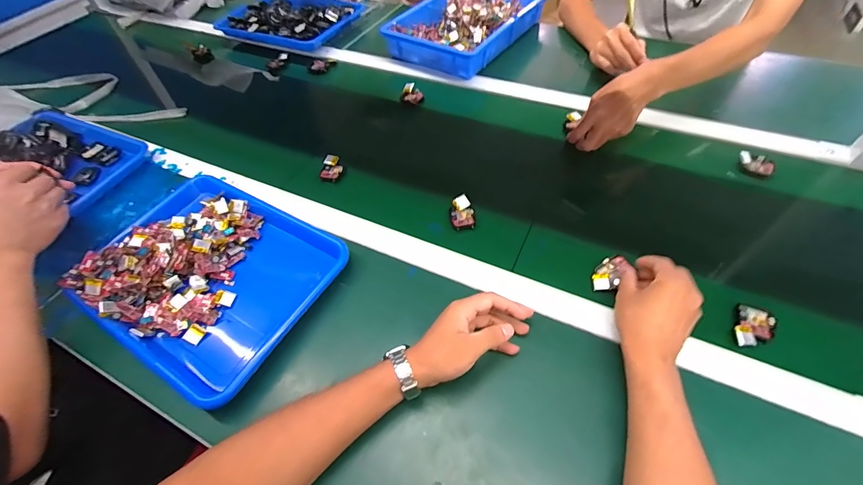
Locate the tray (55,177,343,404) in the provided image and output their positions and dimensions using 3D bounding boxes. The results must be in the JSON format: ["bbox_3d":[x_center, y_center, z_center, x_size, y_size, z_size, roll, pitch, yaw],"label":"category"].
[{"bbox_3d":[-0.300,0.040,0.527,0.327,0.056,0.263,23,59,21],"label":"tray"}]

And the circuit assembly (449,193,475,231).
[{"bbox_3d":[0.047,-0.046,0.580,0.035,0.020,0.057,-9,53,-1],"label":"circuit assembly"}]

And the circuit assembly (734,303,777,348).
[{"bbox_3d":[0.379,0.100,0.448,0.038,0.015,0.069,32,63,26],"label":"circuit assembly"}]

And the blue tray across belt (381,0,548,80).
[{"bbox_3d":[0.086,-0.530,0.902,0.249,0.056,0.376,30,62,25],"label":"blue tray across belt"}]

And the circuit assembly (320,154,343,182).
[{"bbox_3d":[-0.172,-0.131,0.665,0.030,0.019,0.051,6,55,10],"label":"circuit assembly"}]

